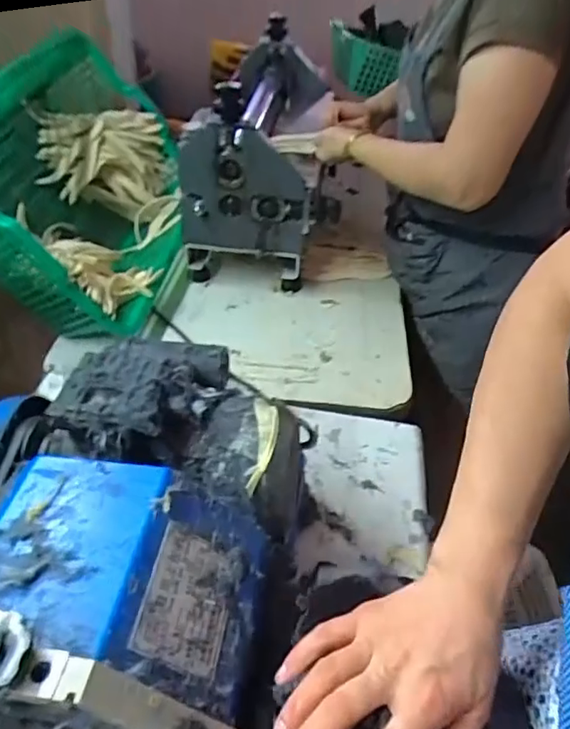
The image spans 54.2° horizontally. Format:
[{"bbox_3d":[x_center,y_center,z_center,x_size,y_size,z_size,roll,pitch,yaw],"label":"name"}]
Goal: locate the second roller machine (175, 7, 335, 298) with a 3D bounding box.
[{"bbox_3d":[-0.042,-0.296,0.894,0.247,0.344,0.143,5,41,1],"label":"second roller machine"}]

